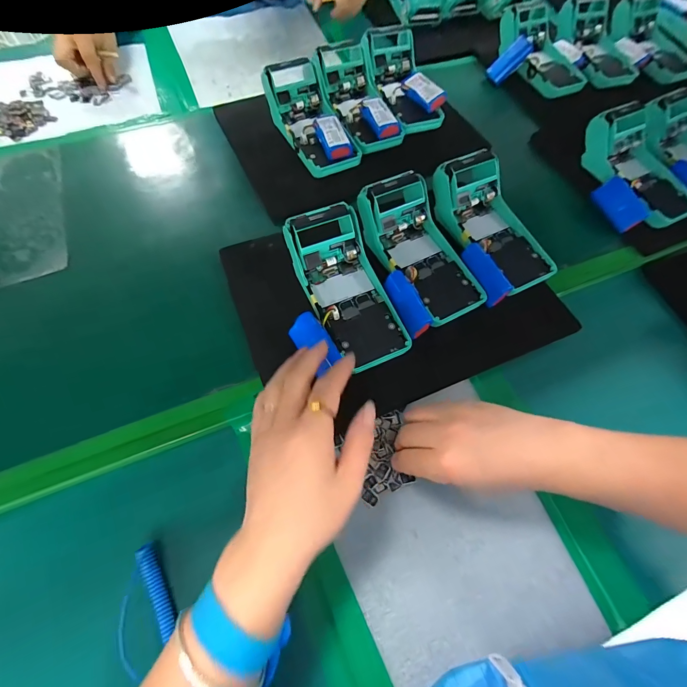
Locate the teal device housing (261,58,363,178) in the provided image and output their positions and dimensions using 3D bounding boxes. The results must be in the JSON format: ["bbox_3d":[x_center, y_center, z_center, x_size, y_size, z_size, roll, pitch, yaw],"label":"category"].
[{"bbox_3d":[-0.043,-0.303,0.470,0.081,0.063,0.159,-25,67,-13],"label":"teal device housing"}]

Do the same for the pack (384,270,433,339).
[{"bbox_3d":[0.066,-0.041,0.361,0.026,0.019,0.070,-22,66,-12],"label":"pack"}]

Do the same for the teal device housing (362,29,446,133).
[{"bbox_3d":[0.088,-0.390,0.527,0.080,0.056,0.160,-21,84,-11],"label":"teal device housing"}]

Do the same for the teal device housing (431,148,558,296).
[{"bbox_3d":[0.179,-0.148,0.404,0.085,0.062,0.172,-27,67,-14],"label":"teal device housing"}]

